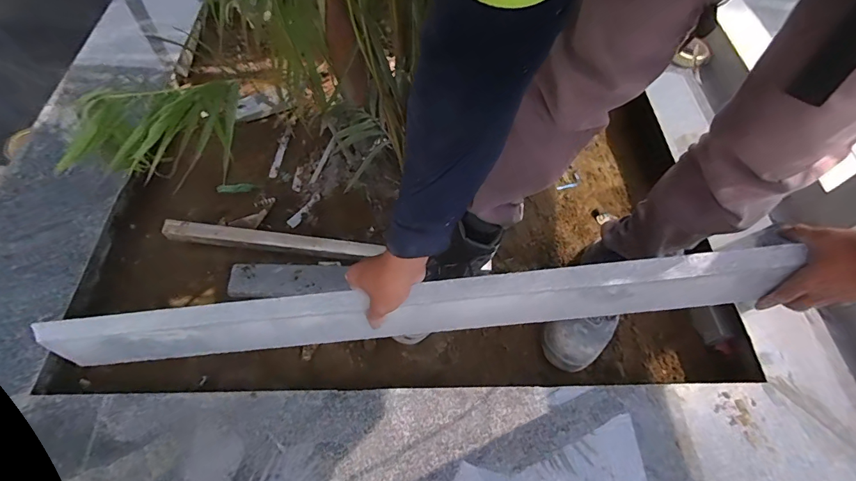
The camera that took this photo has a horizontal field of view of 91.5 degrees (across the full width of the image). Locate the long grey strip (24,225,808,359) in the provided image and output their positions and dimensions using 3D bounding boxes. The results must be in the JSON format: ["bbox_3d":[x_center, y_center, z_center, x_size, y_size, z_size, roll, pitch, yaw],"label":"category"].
[{"bbox_3d":[-0.035,0.092,0.563,0.966,0.095,0.036,-6,56,3],"label":"long grey strip"}]

